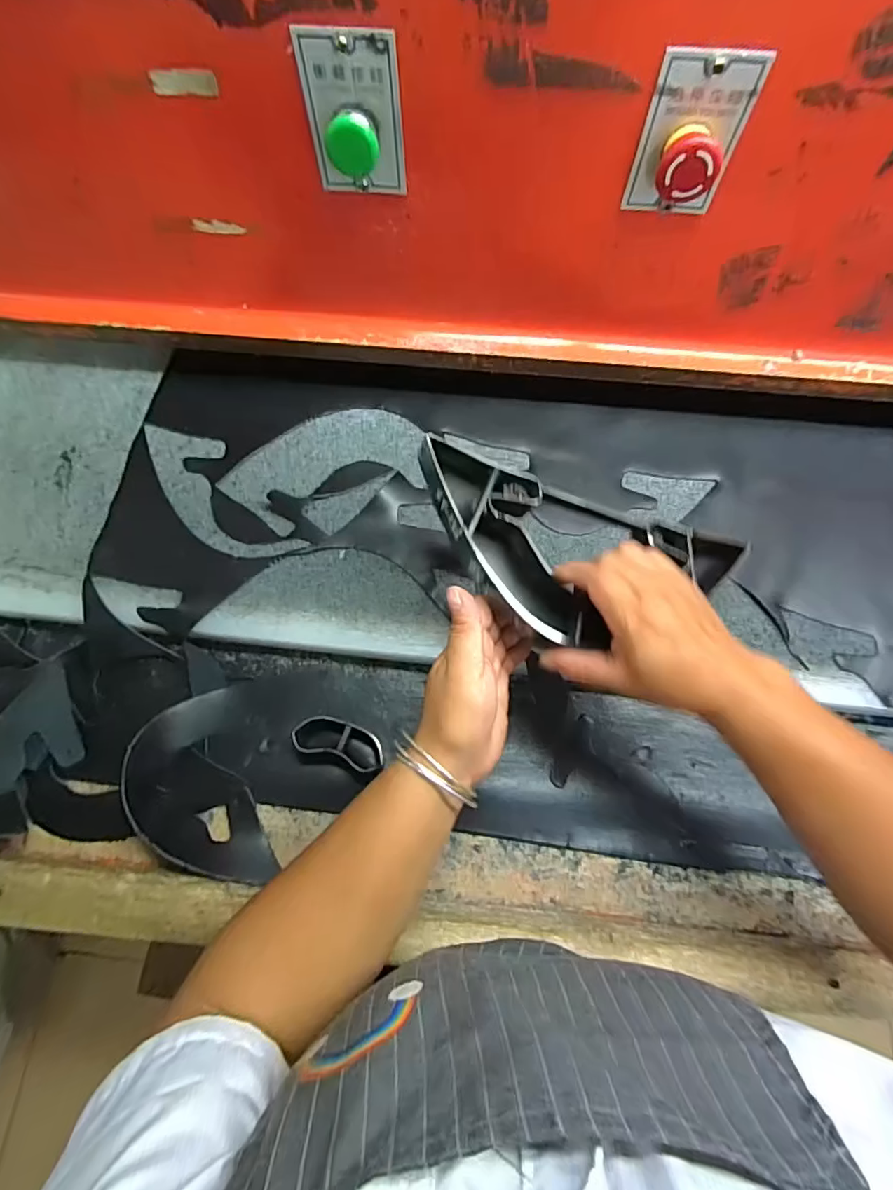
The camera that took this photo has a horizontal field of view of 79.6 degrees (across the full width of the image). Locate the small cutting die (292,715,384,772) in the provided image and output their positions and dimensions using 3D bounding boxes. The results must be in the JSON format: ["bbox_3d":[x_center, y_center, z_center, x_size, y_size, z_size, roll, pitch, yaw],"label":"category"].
[{"bbox_3d":[-0.092,0.130,0.476,0.082,0.038,0.035,15,72,4],"label":"small cutting die"}]

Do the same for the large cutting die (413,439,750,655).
[{"bbox_3d":[0.098,-0.025,0.407,0.267,0.047,0.137,21,64,-11],"label":"large cutting die"}]

